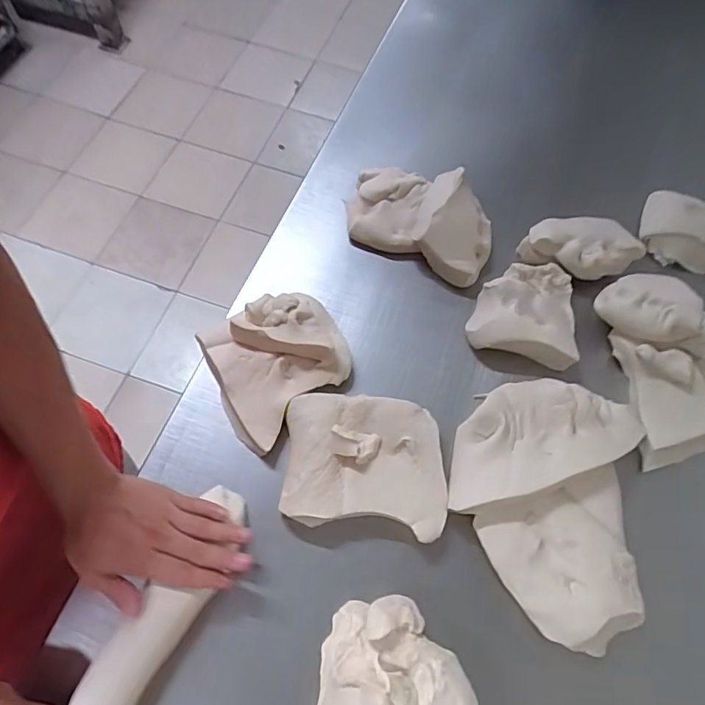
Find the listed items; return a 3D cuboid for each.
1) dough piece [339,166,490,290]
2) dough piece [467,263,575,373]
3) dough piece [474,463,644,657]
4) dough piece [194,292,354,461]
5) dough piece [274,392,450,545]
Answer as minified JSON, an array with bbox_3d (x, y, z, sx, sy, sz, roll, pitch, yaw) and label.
[{"bbox_3d":[0.083,-0.169,0.634,0.195,0.071,0.107,26,66,11],"label":"dough piece"},{"bbox_3d":[0.200,-0.049,0.587,0.118,0.045,0.122,15,65,6],"label":"dough piece"},{"bbox_3d":[0.206,0.198,0.466,0.141,0.036,0.138,-17,65,-9],"label":"dough piece"},{"bbox_3d":[-0.078,0.010,0.549,0.148,0.053,0.159,-24,67,-12],"label":"dough piece"},{"bbox_3d":[0.013,0.109,0.505,0.160,0.041,0.128,7,64,3],"label":"dough piece"}]

